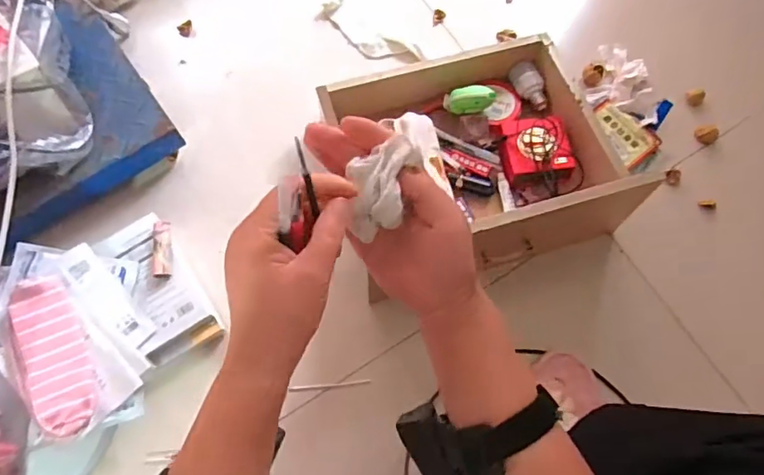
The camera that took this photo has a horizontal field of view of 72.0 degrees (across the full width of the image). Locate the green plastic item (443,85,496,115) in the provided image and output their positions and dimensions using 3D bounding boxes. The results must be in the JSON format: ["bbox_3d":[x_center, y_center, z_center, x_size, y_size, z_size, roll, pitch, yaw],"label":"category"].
[{"bbox_3d":[0.133,-0.212,0.804,0.086,0.033,0.031,1,66,37],"label":"green plastic item"}]

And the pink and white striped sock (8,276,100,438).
[{"bbox_3d":[-0.392,0.139,0.623,0.077,0.023,0.192,-26,74,-10],"label":"pink and white striped sock"}]

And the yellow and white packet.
[{"bbox_3d":[0.393,-0.173,0.850,0.067,0.019,0.115,-26,74,-10],"label":"yellow and white packet"}]

